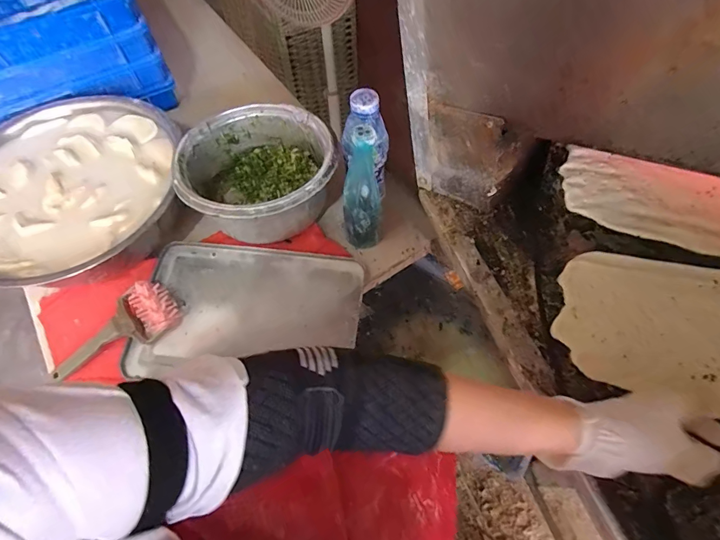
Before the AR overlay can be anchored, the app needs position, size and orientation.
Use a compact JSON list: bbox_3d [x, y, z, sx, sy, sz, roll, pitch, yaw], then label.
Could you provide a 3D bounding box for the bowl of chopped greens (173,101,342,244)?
[{"bbox_3d":[-0.163,-0.151,0.667,0.236,0.130,0.241,-1,60,2],"label":"bowl of chopped greens"}]

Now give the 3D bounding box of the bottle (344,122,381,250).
[{"bbox_3d":[0.001,-0.109,0.583,0.052,0.216,0.047,-5,60,0],"label":"bottle"}]

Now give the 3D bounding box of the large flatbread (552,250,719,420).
[{"bbox_3d":[0.334,0.059,0.408,0.233,0.005,0.150,8,68,17],"label":"large flatbread"}]

